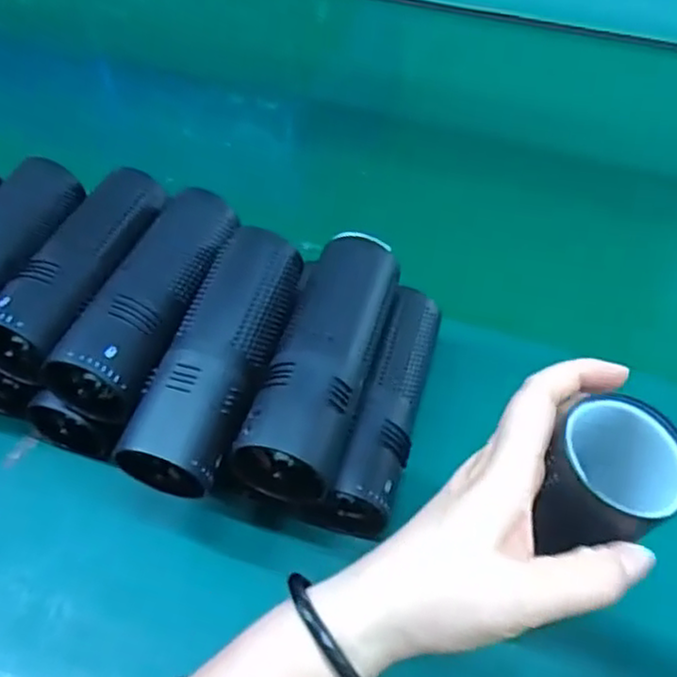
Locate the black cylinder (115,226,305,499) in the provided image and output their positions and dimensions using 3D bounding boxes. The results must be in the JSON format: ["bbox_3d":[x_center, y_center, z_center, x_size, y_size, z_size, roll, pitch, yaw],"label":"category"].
[{"bbox_3d":[-0.068,0.008,0.414,0.056,0.048,0.167,15,52,13],"label":"black cylinder"}]

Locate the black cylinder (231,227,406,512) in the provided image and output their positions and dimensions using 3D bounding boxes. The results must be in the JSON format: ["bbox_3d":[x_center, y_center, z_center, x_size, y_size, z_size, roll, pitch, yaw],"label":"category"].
[{"bbox_3d":[-0.007,0.010,0.418,0.055,0.050,0.171,12,51,12],"label":"black cylinder"}]

